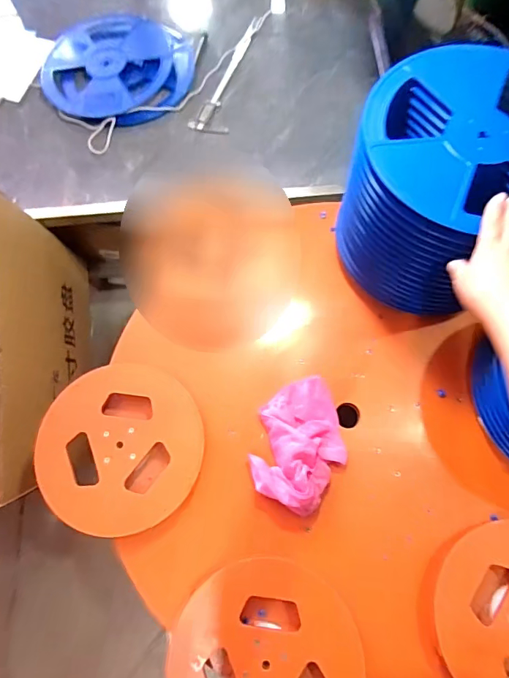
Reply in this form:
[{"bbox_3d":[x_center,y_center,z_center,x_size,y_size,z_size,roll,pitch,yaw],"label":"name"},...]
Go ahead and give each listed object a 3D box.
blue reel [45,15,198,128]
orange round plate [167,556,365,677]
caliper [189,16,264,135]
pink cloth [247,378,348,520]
[{"bbox_3d":[-0.321,-0.641,1.066,0.332,0.044,0.296,13,72,6],"label":"blue reel"},{"bbox_3d":[0.016,0.463,0.640,0.265,0.015,0.263,4,72,3],"label":"orange round plate"},{"bbox_3d":[-0.038,-0.638,1.077,0.084,0.010,0.380,22,74,9],"label":"caliper"},{"bbox_3d":[0.079,0.169,0.752,0.150,0.046,0.224,14,73,6],"label":"pink cloth"}]

